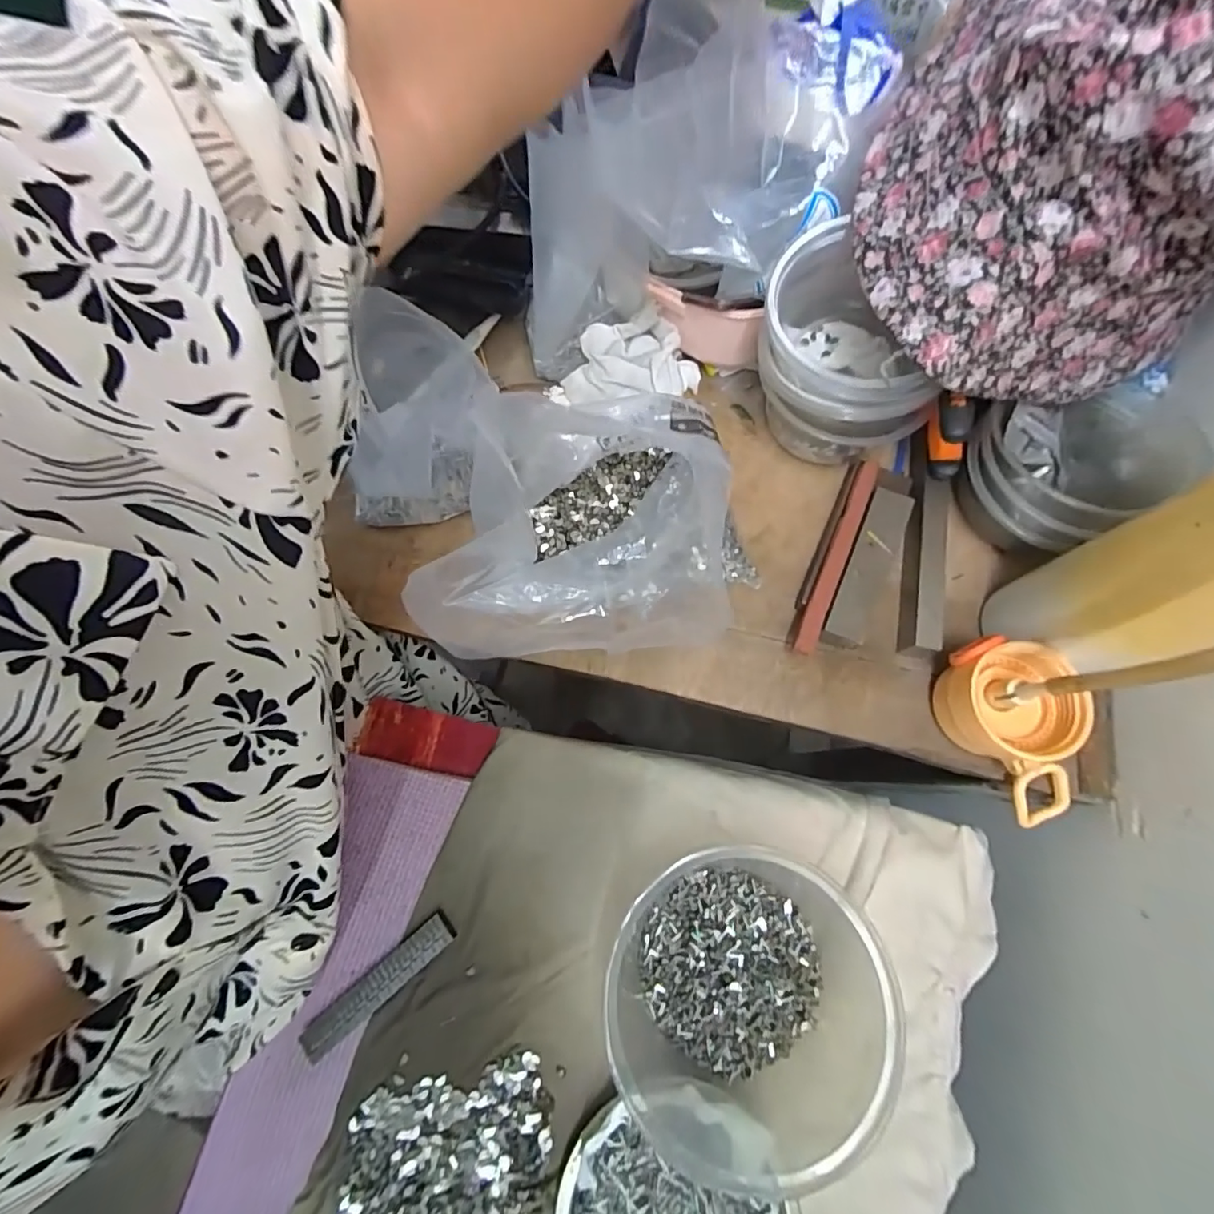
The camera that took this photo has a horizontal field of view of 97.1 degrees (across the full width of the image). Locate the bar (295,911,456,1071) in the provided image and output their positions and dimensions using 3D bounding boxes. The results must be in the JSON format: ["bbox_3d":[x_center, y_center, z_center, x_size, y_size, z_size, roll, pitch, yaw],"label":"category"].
[{"bbox_3d":[-0.137,0.227,0.321,0.101,0.010,0.019,-39,76,-10],"label":"bar"}]

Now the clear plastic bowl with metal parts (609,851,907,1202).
[{"bbox_3d":[0.074,0.212,0.286,0.138,0.070,0.144,0,73,1],"label":"clear plastic bowl with metal parts"}]

